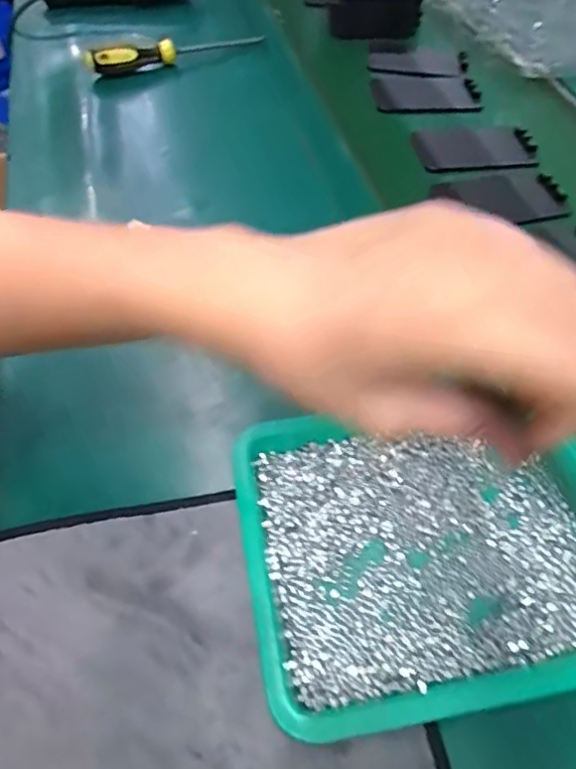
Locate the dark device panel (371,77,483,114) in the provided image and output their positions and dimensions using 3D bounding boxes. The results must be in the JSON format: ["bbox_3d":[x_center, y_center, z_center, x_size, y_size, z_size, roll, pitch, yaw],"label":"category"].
[{"bbox_3d":[0.169,-0.351,0.683,0.128,0.011,0.072,1,55,-2],"label":"dark device panel"}]

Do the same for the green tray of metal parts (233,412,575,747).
[{"bbox_3d":[0.092,0.094,0.331,0.229,0.029,0.170,-6,55,-7],"label":"green tray of metal parts"}]

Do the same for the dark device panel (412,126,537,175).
[{"bbox_3d":[0.206,-0.258,0.618,0.123,0.007,0.075,2,57,7],"label":"dark device panel"}]

